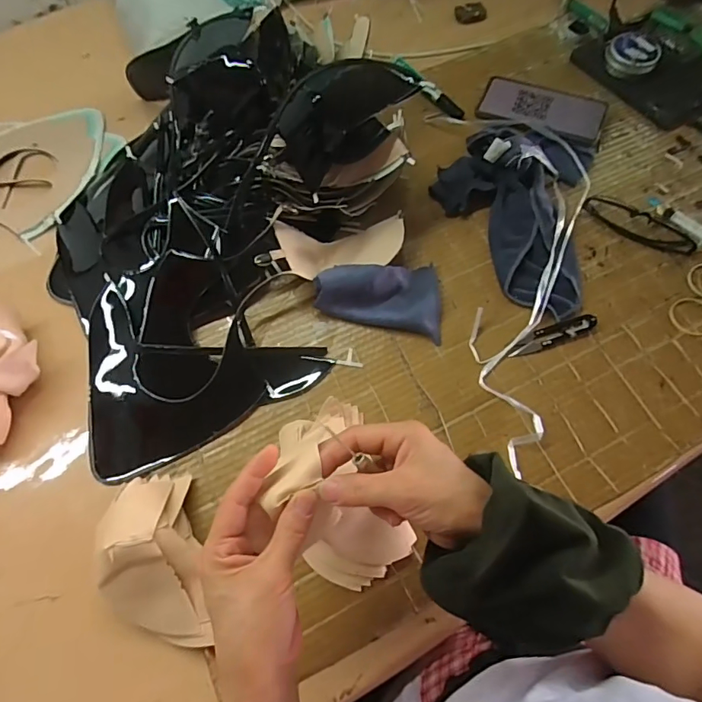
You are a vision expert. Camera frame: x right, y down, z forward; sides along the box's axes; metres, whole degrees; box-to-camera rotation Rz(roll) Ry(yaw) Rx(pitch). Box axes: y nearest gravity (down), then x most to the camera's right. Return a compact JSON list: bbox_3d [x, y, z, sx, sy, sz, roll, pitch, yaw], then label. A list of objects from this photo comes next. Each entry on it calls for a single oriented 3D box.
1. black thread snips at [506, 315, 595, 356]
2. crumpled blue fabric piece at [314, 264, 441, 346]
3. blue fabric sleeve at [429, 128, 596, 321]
[{"bbox_3d":[0.224,-0.018,0.518,0.100,0.008,0.022,-20,69,-7],"label":"black thread snips"},{"bbox_3d":[0.032,-0.062,0.525,0.140,0.042,0.093,0,68,1],"label":"crumpled blue fabric piece"},{"bbox_3d":[0.193,-0.180,0.557,0.187,0.051,0.260,12,69,6],"label":"blue fabric sleeve"}]

